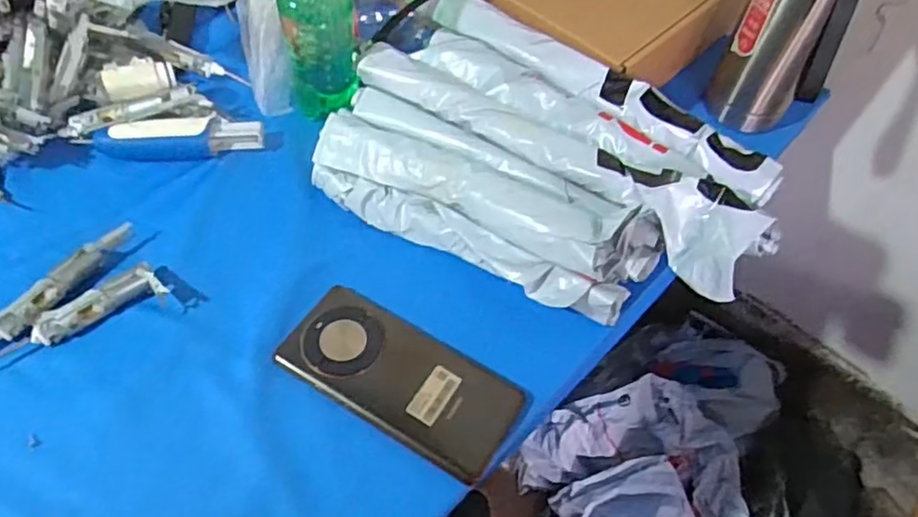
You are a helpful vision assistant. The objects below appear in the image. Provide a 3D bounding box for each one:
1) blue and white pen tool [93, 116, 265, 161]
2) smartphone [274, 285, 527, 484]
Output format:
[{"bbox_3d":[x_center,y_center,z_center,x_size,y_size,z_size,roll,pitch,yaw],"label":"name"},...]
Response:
[{"bbox_3d":[-0.236,-0.103,0.552,0.133,0.022,0.029,-5,54,-9],"label":"blue and white pen tool"},{"bbox_3d":[-0.040,0.080,0.448,0.163,0.009,0.075,27,56,14],"label":"smartphone"}]

